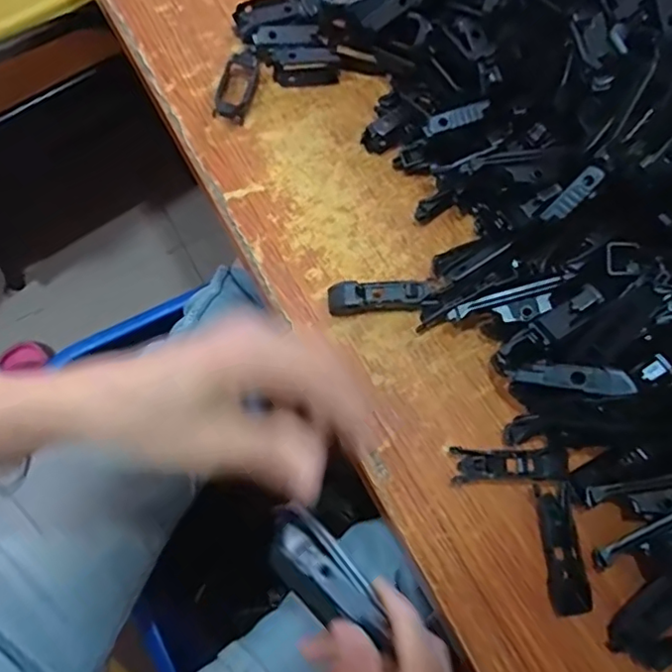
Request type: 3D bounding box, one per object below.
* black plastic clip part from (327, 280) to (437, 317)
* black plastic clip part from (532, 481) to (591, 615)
[{"bbox_3d":[0.028,-0.023,0.359,0.064,0.016,0.018,-2,75,-6],"label":"black plastic clip part"},{"bbox_3d":[0.128,0.121,0.324,0.021,0.010,0.070,-2,75,-6],"label":"black plastic clip part"}]

